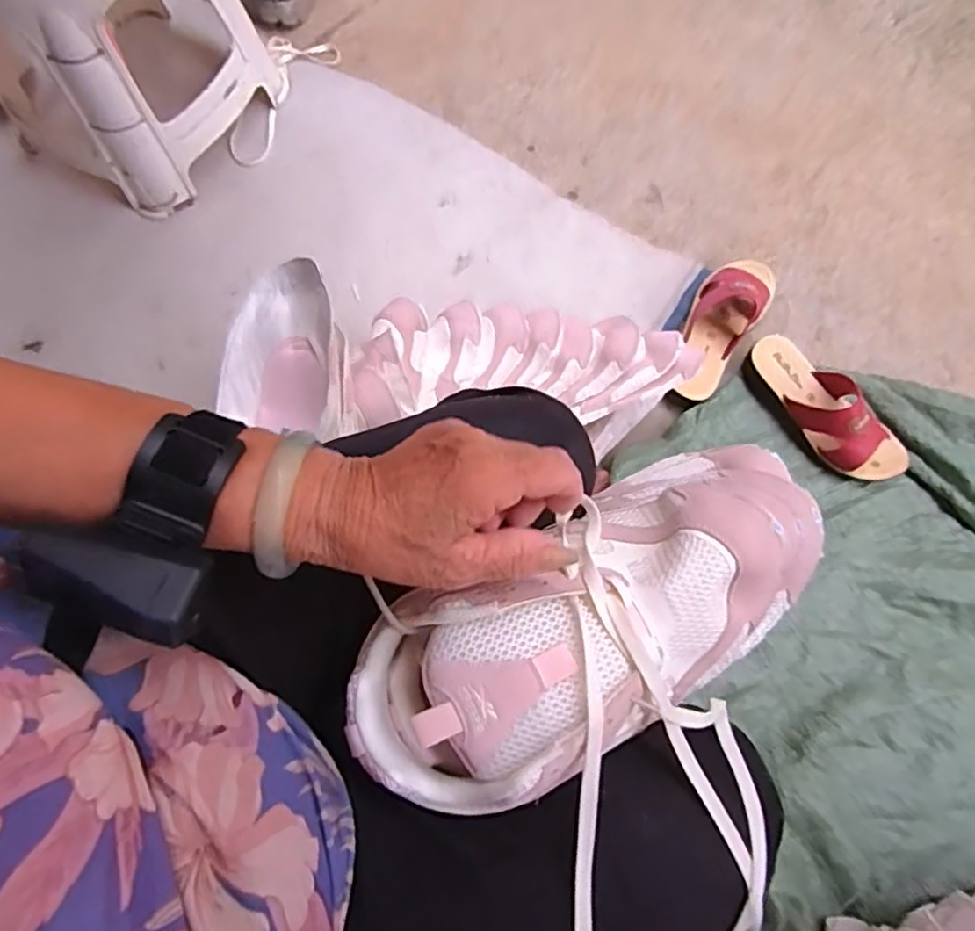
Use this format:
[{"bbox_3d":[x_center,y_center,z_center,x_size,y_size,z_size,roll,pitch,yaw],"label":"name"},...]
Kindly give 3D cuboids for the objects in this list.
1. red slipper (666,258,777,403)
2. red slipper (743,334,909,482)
[{"bbox_3d":[0.293,-0.182,0.855,0.086,0.064,0.232,35,76,8],"label":"red slipper"},{"bbox_3d":[0.422,-0.076,0.826,0.091,0.072,0.226,-34,78,-11],"label":"red slipper"}]

